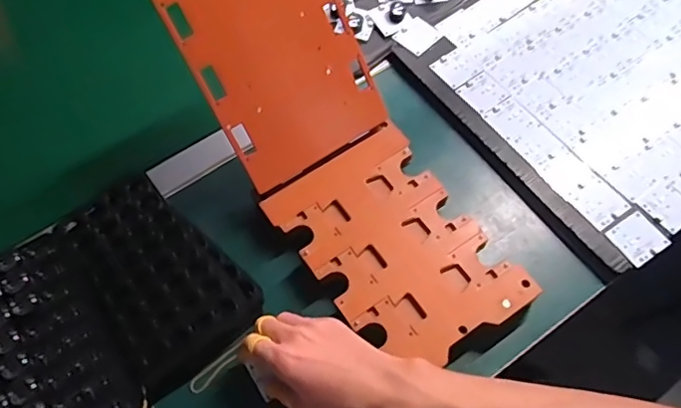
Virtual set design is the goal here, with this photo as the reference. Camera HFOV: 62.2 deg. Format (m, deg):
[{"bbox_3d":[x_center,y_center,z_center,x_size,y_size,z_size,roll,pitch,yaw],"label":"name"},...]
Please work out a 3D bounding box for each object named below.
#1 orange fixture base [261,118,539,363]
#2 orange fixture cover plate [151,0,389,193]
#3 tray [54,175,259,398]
[{"bbox_3d":[0.053,0.043,0.567,0.162,0.031,0.231,-32,67,-14],"label":"orange fixture base"},{"bbox_3d":[-0.063,-0.149,0.550,0.161,0.235,0.009,-31,24,-12],"label":"orange fixture cover plate"},{"bbox_3d":[-0.182,0.068,0.552,0.127,0.025,0.209,-40,69,-17],"label":"tray"}]

